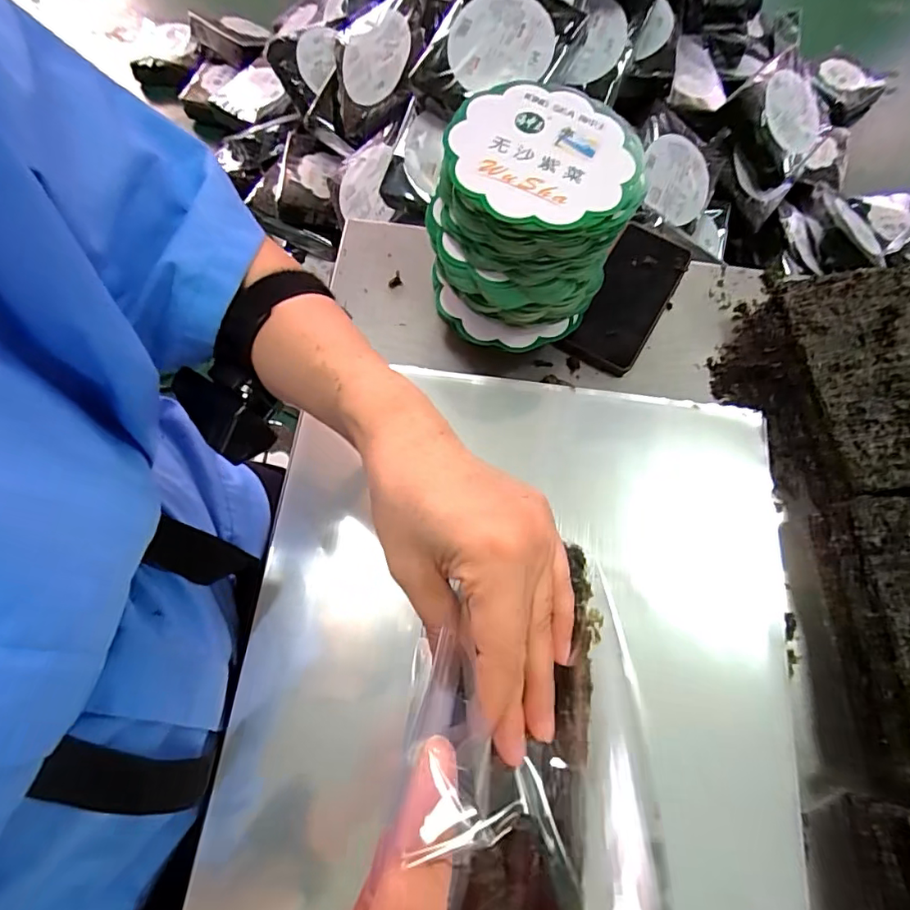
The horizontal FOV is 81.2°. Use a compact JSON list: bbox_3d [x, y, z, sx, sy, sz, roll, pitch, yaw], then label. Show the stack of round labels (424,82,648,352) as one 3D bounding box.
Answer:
[{"bbox_3d":[0.059,-0.184,0.433,0.141,0.133,0.149,31,73,10],"label":"stack of round labels"}]

